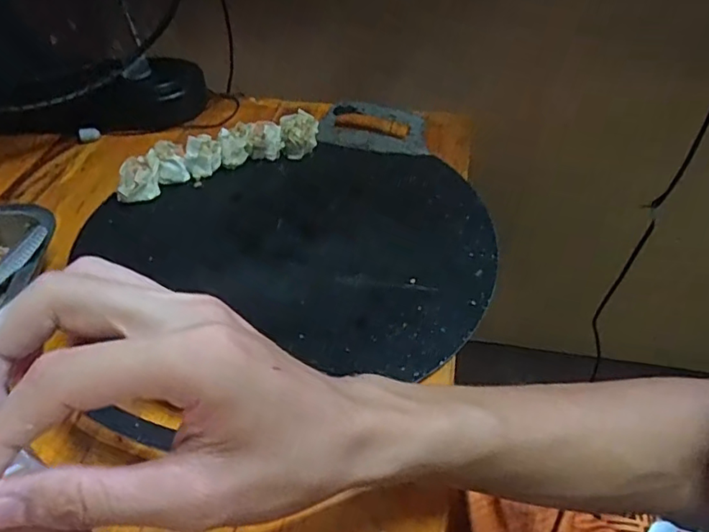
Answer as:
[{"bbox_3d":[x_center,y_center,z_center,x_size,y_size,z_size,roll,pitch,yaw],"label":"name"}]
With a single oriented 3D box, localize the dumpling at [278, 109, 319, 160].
[{"bbox_3d":[-0.055,-0.129,0.565,0.038,0.036,0.031,0,44,1],"label":"dumpling"}]

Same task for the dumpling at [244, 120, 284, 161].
[{"bbox_3d":[-0.088,-0.123,0.564,0.034,0.032,0.024,-1,44,0],"label":"dumpling"}]

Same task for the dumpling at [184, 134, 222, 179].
[{"bbox_3d":[-0.145,-0.105,0.544,0.033,0.034,0.025,-12,45,-11],"label":"dumpling"}]

